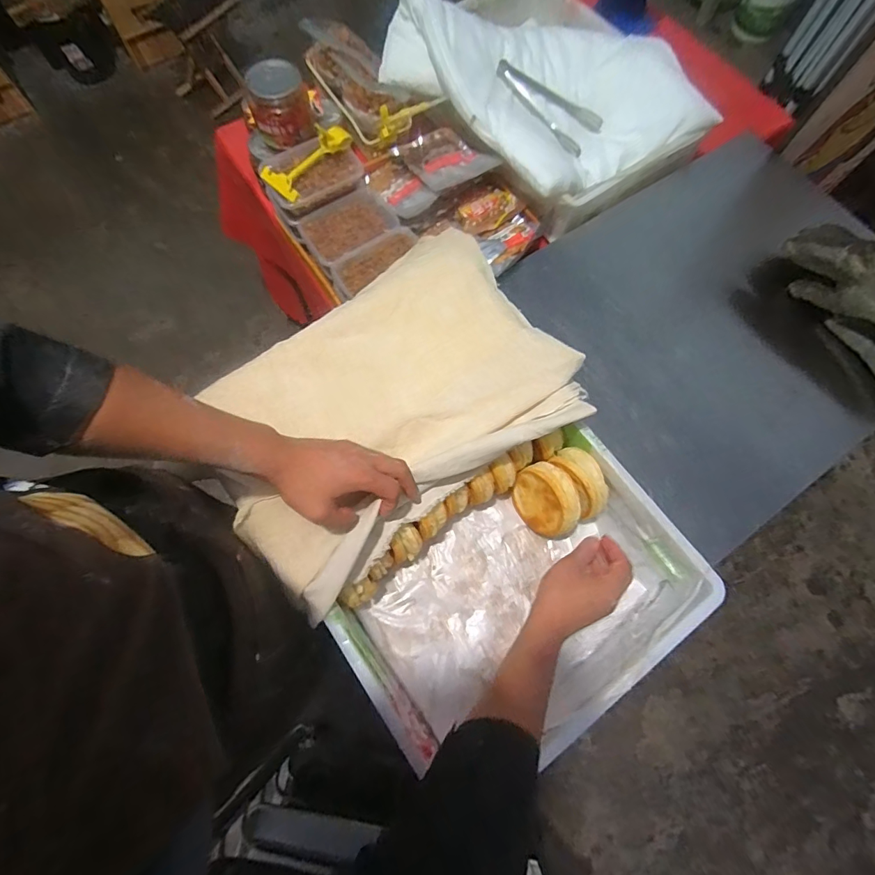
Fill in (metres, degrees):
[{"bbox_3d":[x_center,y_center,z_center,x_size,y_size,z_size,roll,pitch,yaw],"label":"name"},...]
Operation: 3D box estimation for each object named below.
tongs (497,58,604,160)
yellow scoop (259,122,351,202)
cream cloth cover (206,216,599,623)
[{"bbox_3d":[0.217,-0.659,0.889,0.234,0.026,0.110,28,74,-10],"label":"tongs"},{"bbox_3d":[-0.237,-0.507,0.809,0.075,0.032,0.167,36,75,10],"label":"yellow scoop"},{"bbox_3d":[-0.068,-0.054,0.595,0.460,0.040,0.338,-36,76,-10],"label":"cream cloth cover"}]

